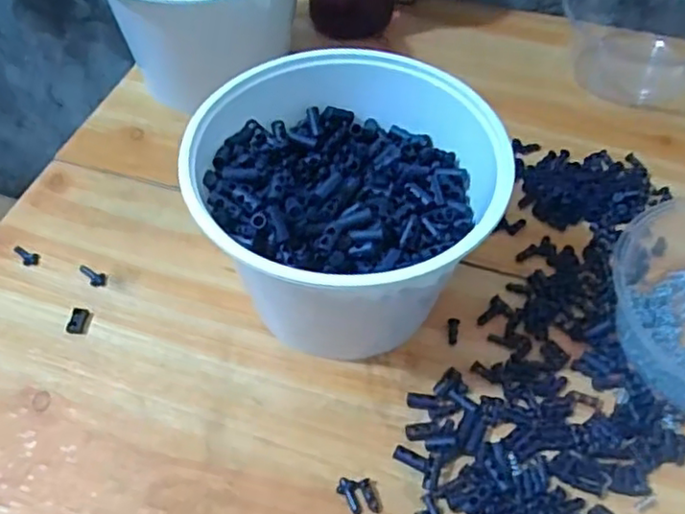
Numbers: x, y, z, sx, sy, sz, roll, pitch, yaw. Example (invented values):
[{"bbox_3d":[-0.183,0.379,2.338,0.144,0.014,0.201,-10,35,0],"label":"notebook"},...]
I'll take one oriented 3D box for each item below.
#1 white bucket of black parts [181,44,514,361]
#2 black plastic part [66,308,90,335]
[{"bbox_3d":[0.004,-0.022,0.381,0.162,0.113,0.153,14,54,10],"label":"white bucket of black parts"},{"bbox_3d":[-0.163,0.039,0.402,0.010,0.004,0.018,6,53,4],"label":"black plastic part"}]

